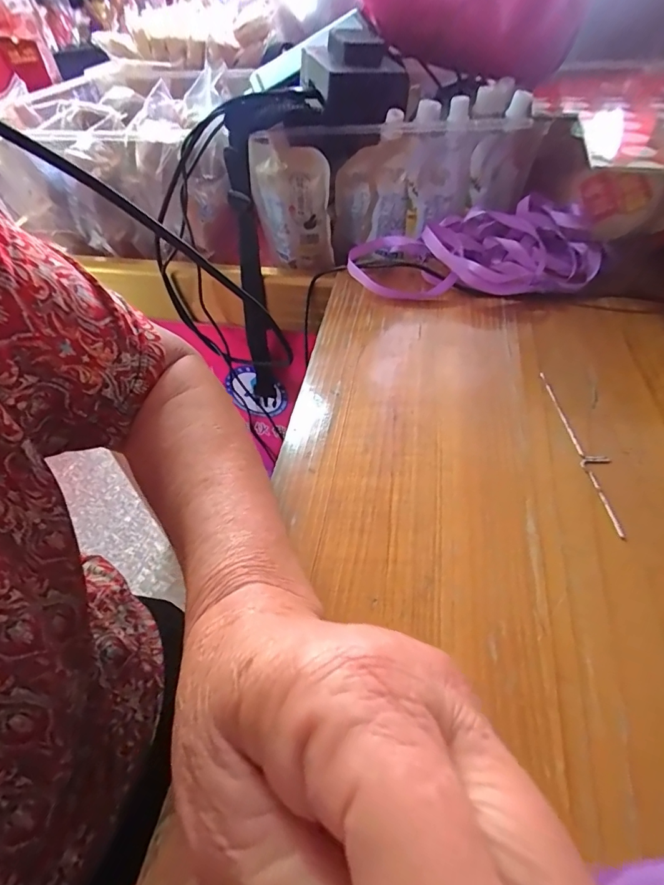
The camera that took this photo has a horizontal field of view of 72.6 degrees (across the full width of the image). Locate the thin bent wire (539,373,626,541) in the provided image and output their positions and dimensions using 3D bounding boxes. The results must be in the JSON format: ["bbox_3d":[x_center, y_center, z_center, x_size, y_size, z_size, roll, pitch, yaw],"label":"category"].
[{"bbox_3d":[0.145,-0.001,0.259,0.016,0.004,0.123,-4,47,3],"label":"thin bent wire"}]

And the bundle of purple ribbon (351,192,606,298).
[{"bbox_3d":[0.121,-0.175,0.398,0.213,0.043,0.128,2,47,9],"label":"bundle of purple ribbon"}]

